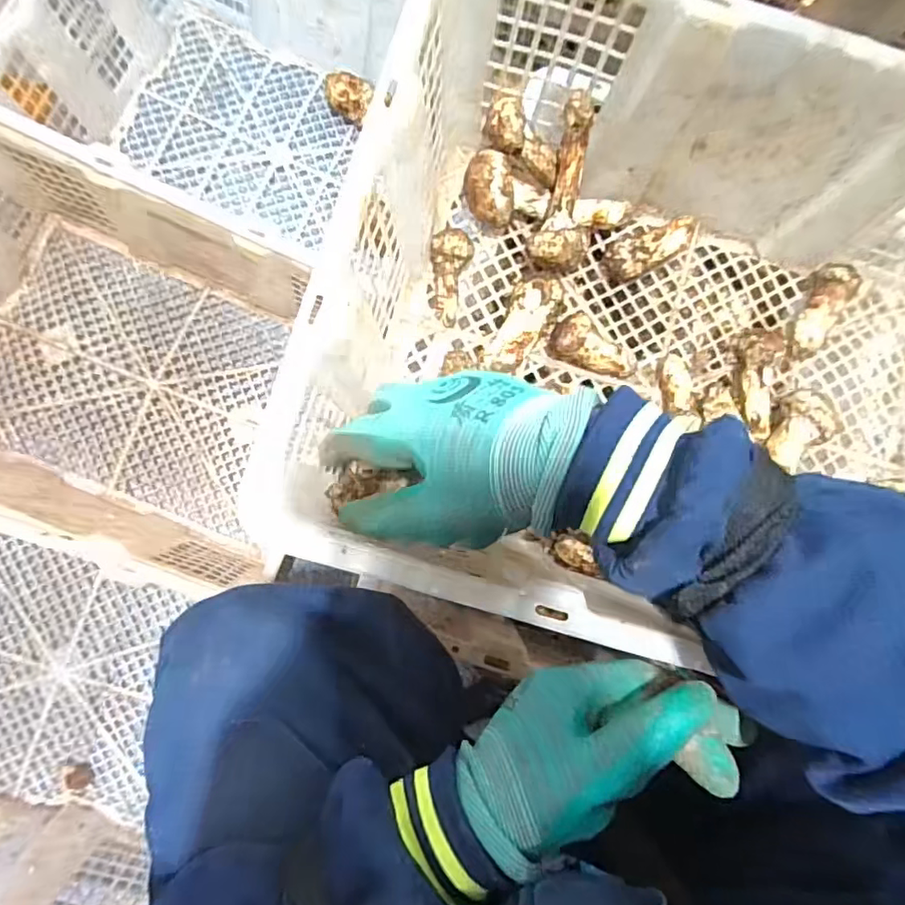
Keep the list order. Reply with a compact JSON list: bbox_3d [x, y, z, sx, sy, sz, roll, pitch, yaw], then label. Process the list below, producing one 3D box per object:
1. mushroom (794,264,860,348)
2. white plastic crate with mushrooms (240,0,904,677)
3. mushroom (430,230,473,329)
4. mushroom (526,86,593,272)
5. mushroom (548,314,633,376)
[{"bbox_3d":[0.294,-0.114,0.476,0.030,0.029,0.071,29,83,-1],"label":"mushroom"},{"bbox_3d":[0.163,-0.054,0.393,0.468,0.173,0.348,16,83,-3],"label":"white plastic crate with mushrooms"},{"bbox_3d":[-0.002,-0.132,0.451,0.029,0.023,0.068,4,109,-4],"label":"mushroom"},{"bbox_3d":[0.083,-0.191,0.430,0.050,0.047,0.115,3,119,-4],"label":"mushroom"},{"bbox_3d":[0.107,-0.078,0.455,0.065,0.037,0.028,26,83,-1],"label":"mushroom"}]

